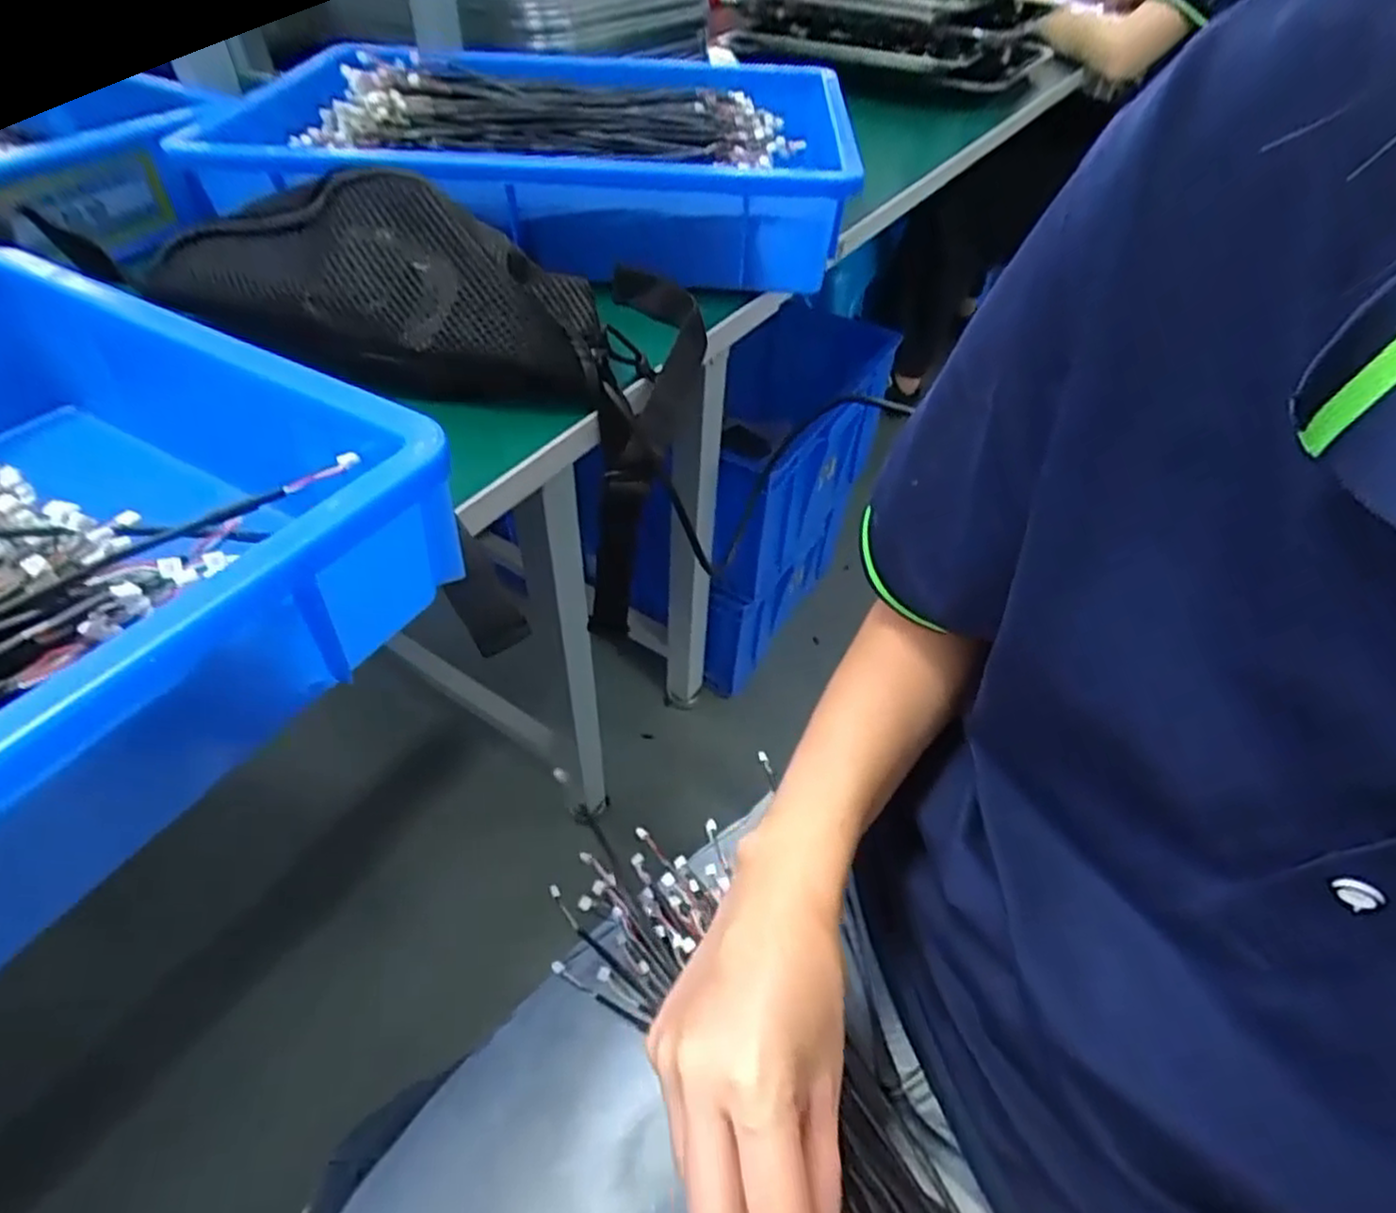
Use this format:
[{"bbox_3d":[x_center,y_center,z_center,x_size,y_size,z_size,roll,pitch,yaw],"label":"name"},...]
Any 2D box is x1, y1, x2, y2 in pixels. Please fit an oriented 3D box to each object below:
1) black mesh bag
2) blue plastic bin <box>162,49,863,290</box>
[{"bbox_3d":[-0.175,-0.179,0.403,0.246,0.084,0.093,8,44,4],"label":"black mesh bag"},{"bbox_3d":[-0.128,-0.353,0.562,0.452,0.081,0.329,9,44,5],"label":"blue plastic bin"}]

